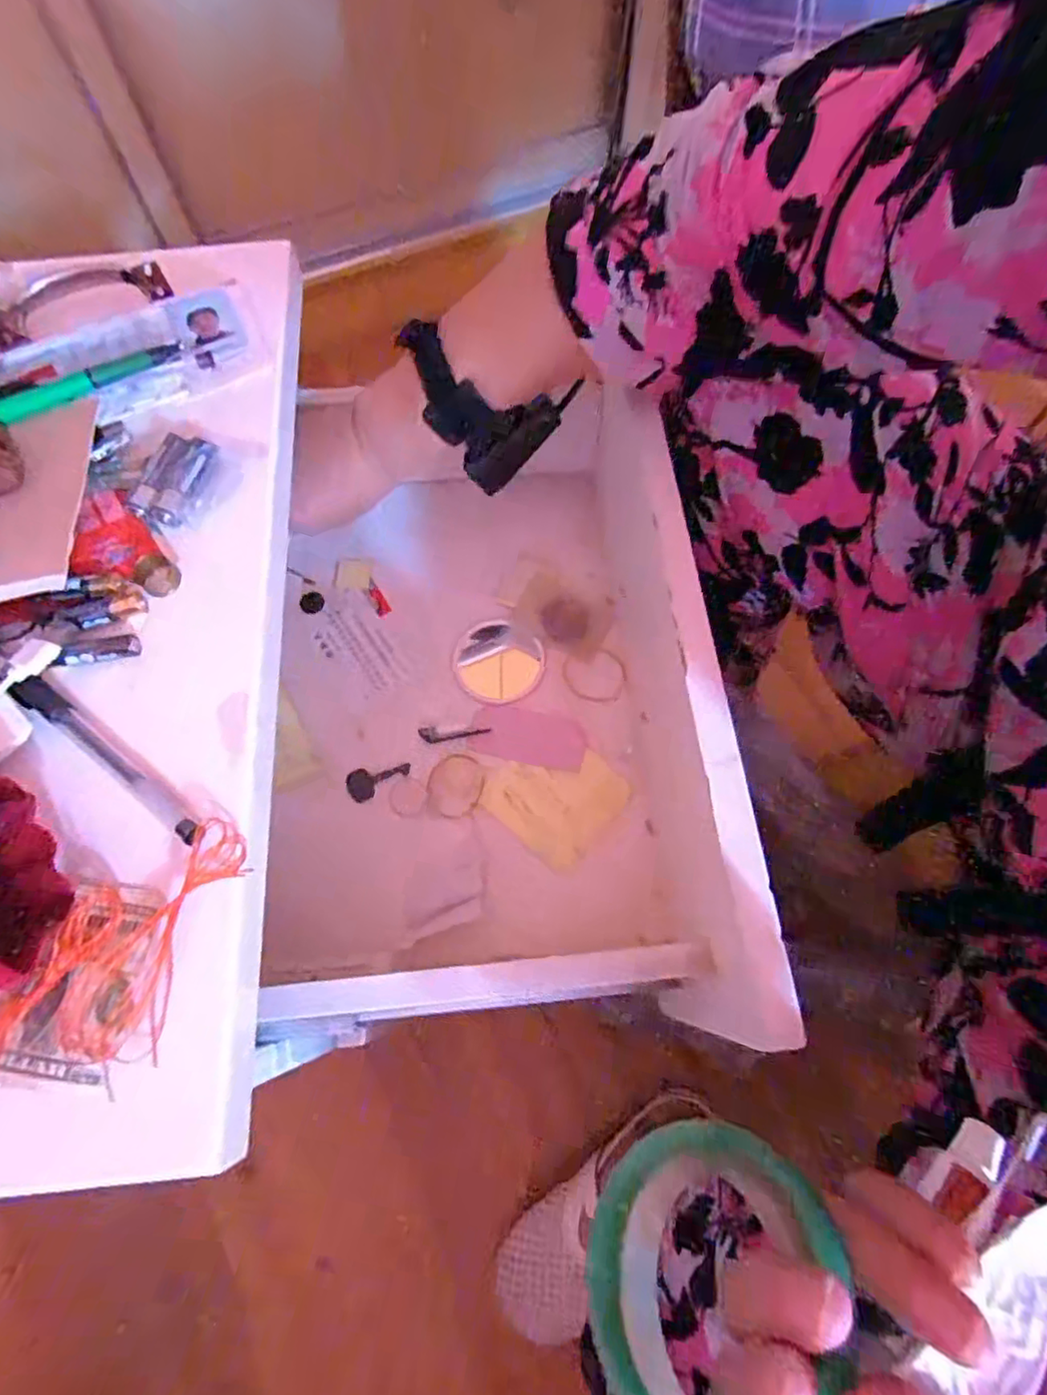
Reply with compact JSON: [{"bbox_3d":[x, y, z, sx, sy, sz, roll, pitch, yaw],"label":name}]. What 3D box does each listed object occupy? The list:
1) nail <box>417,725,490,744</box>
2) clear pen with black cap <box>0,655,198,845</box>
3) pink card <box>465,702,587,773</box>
[{"bbox_3d":[-0.047,0.025,0.425,0.048,0.004,0.011,2,65,2],"label":"nail"},{"bbox_3d":[-0.183,0.013,0.256,0.137,0.013,0.011,34,70,14],"label":"clear pen with black cap"},{"bbox_3d":[0.003,0.026,0.426,0.077,0.004,0.037,11,66,6],"label":"pink card"}]

